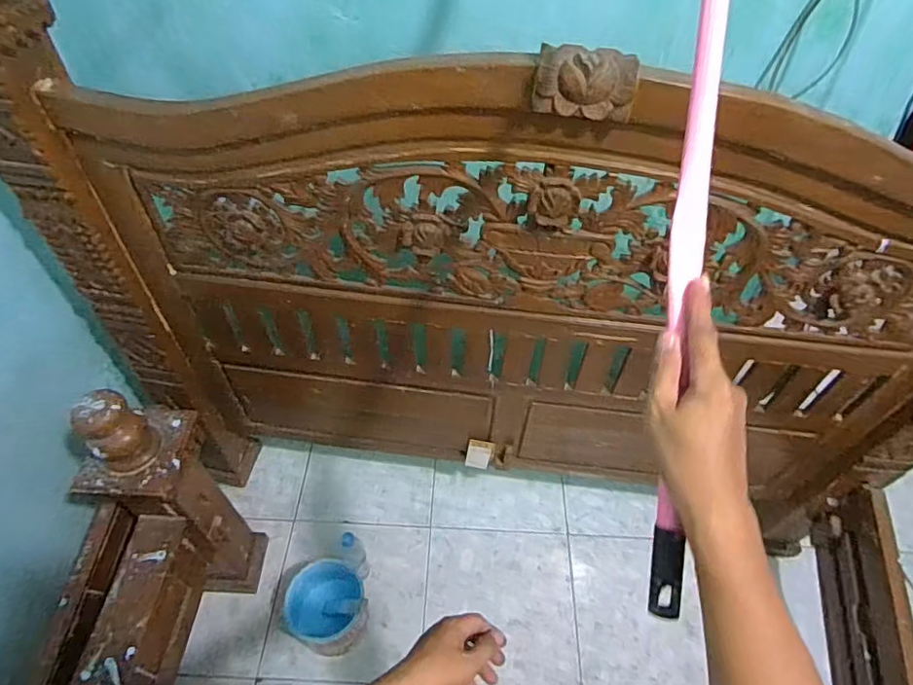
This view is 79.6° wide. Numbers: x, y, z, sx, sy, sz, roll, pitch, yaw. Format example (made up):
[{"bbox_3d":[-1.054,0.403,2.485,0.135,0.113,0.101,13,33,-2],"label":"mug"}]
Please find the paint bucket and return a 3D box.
[{"bbox_3d":[-0.320,0.658,1.354,0.194,0.160,0.182,1,50,-2],"label":"paint bucket"}]

